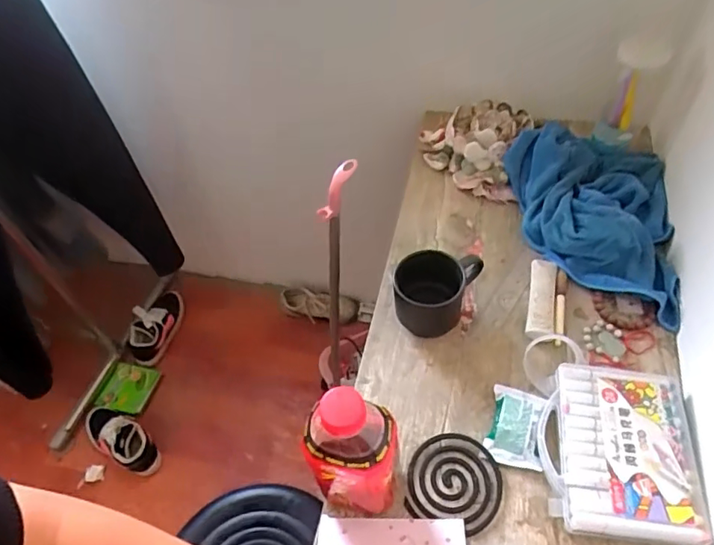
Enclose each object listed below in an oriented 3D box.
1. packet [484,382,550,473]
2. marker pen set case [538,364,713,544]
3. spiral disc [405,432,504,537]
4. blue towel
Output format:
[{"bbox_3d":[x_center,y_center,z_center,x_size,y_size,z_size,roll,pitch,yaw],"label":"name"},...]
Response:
[{"bbox_3d":[0.190,0.183,0.644,0.062,0.016,0.087,11,55,13],"label":"packet"},{"bbox_3d":[0.293,0.197,0.611,0.156,0.032,0.185,3,53,8],"label":"marker pen set case"},{"bbox_3d":[0.112,0.241,0.629,0.107,0.011,0.102,-4,56,7],"label":"spiral disc"},{"bbox_3d":[0.340,-0.086,0.806,0.246,0.087,0.304,10,54,12],"label":"blue towel"}]

